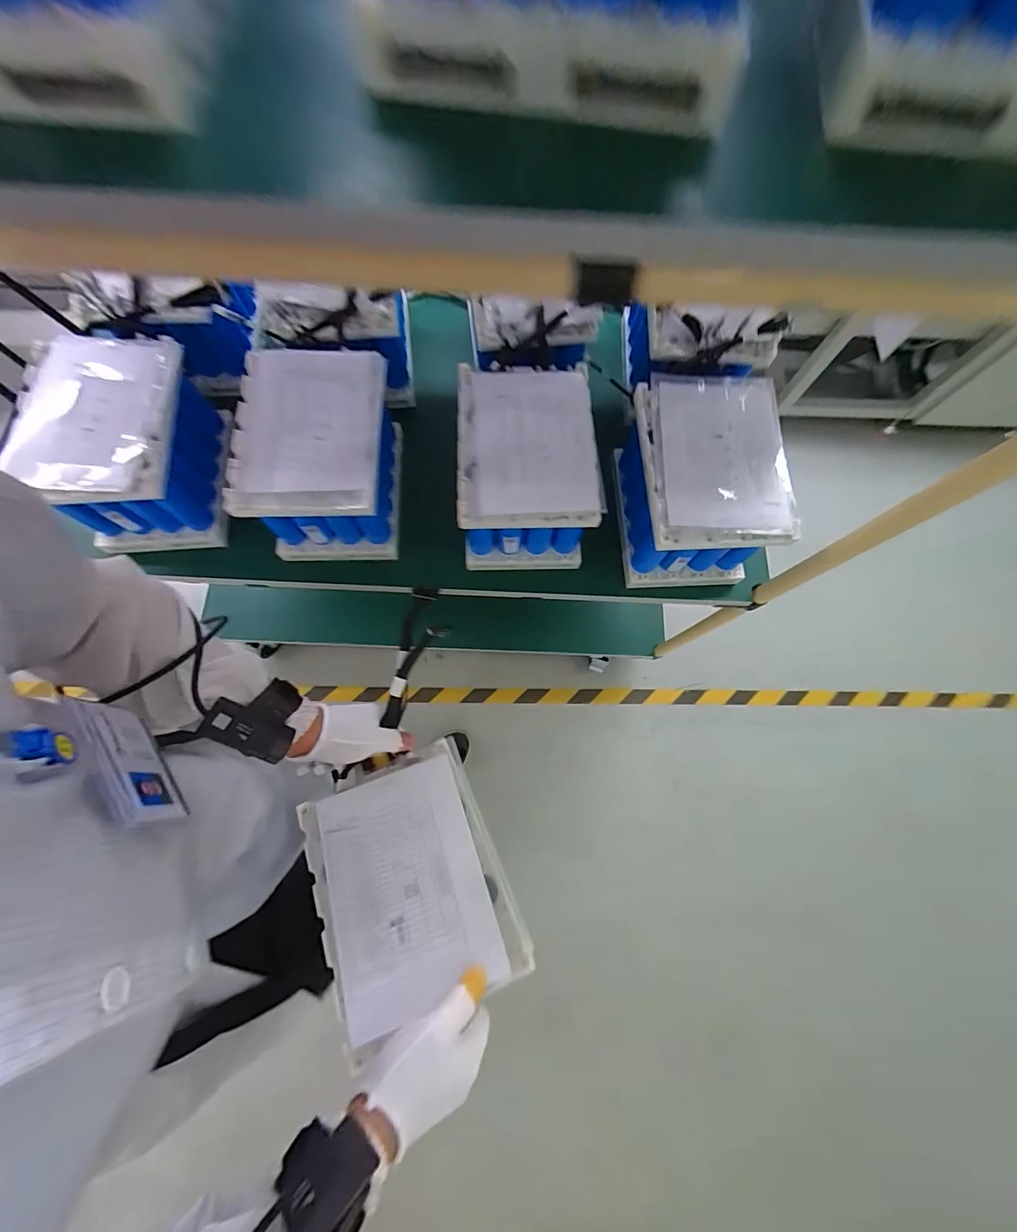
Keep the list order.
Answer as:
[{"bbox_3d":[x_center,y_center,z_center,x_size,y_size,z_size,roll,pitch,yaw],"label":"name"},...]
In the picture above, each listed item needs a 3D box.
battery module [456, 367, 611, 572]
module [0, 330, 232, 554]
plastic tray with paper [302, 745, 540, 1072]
[{"bbox_3d":[0.023,-0.205,0.638,0.177,0.162,0.219,-2,74,-1],"label":"battery module"},{"bbox_3d":[-0.523,-0.234,0.626,0.183,0.167,0.233,-7,74,-3],"label":"module"},{"bbox_3d":[-0.102,0.262,0.451,0.176,0.023,0.233,-21,61,-12],"label":"plastic tray with paper"}]

